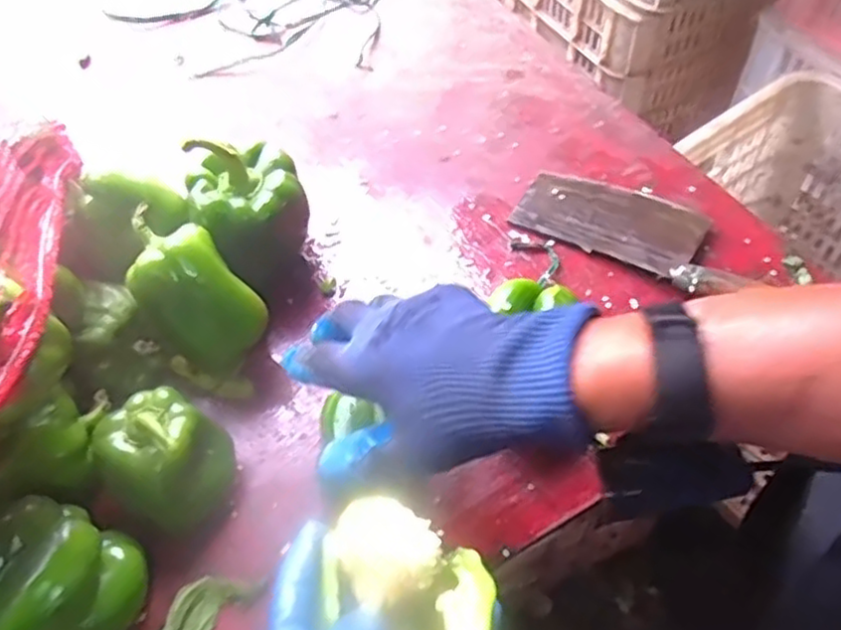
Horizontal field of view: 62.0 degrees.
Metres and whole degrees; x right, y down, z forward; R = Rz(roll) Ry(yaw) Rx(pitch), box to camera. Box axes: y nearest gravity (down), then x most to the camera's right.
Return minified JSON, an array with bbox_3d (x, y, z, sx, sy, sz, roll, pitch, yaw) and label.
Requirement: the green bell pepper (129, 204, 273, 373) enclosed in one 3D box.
[{"bbox_3d":[-0.163,-0.015,0.501,0.066,0.127,0.064,-42,31,-19],"label":"green bell pepper"}]

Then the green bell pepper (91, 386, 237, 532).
[{"bbox_3d":[-0.165,0.091,0.452,0.073,0.077,0.069,-2,55,2],"label":"green bell pepper"}]

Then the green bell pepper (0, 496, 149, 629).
[{"bbox_3d":[-0.210,0.167,0.401,0.078,0.082,0.100,16,58,14],"label":"green bell pepper"}]

